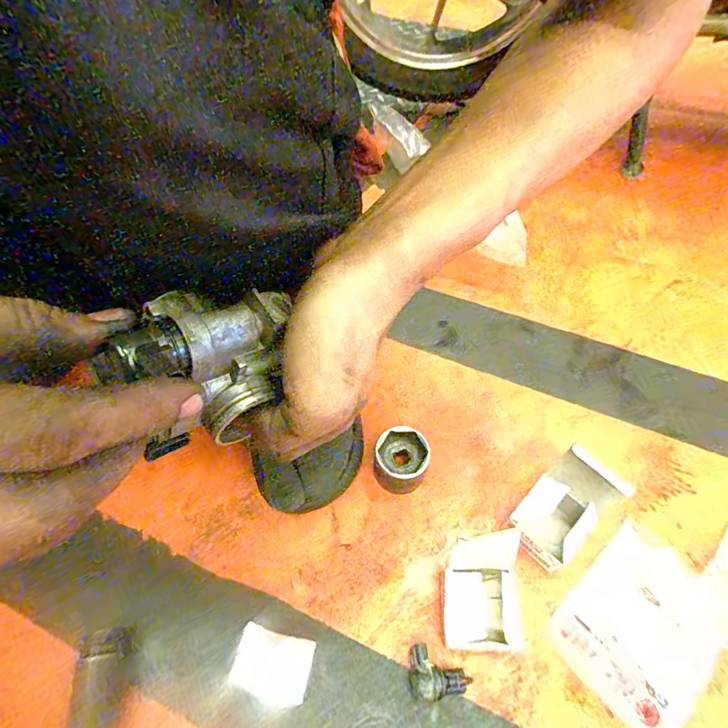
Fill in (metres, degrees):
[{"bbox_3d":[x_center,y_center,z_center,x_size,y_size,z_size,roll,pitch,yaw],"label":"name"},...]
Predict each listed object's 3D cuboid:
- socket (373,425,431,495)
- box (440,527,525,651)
[{"bbox_3d":[0.036,0.096,0.425,0.050,0.053,0.049,-1,56,1],"label":"socket"},{"bbox_3d":[0.096,0.190,0.364,0.059,0.041,0.088,4,56,4],"label":"box"}]

